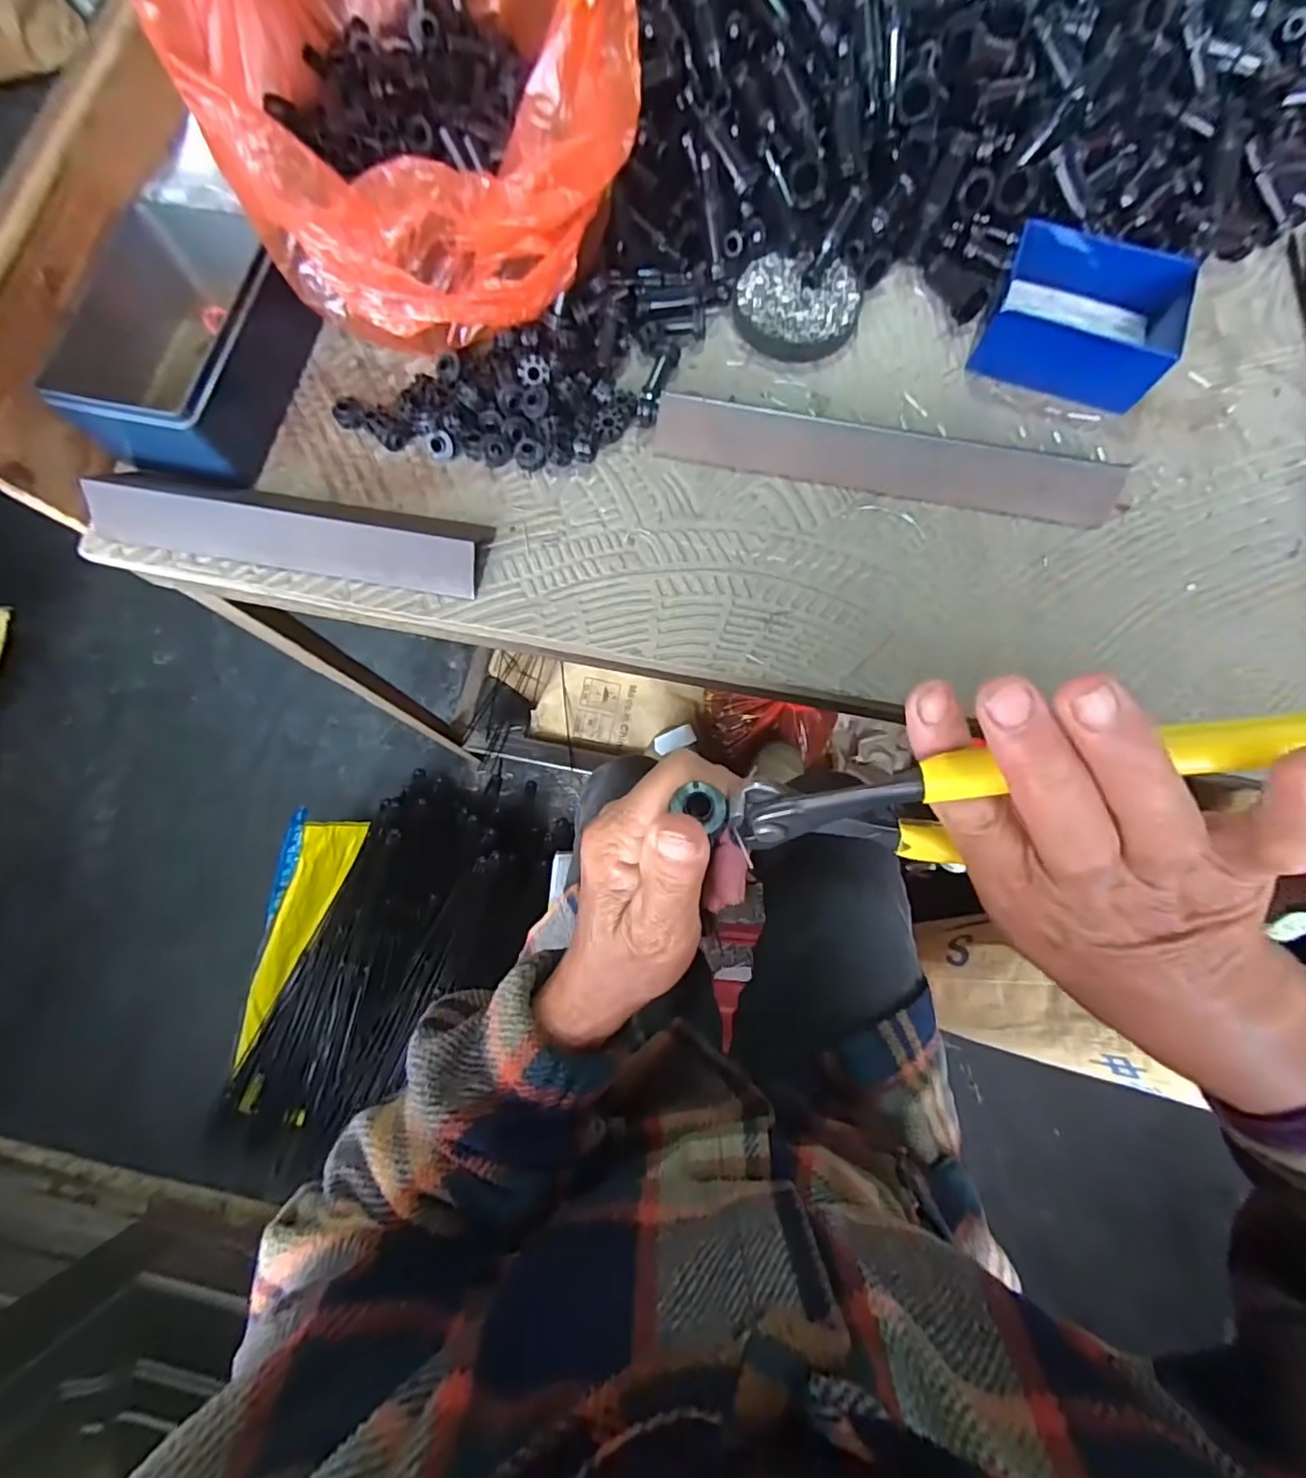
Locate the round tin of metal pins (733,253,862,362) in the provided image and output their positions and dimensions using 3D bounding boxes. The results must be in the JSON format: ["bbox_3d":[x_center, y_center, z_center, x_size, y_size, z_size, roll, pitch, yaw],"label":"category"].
[{"bbox_3d":[0.096,-0.288,0.410,0.081,0.013,0.070,6,78,3],"label":"round tin of metal pins"}]

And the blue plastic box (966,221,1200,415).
[{"bbox_3d":[0.271,-0.267,0.390,0.112,0.041,0.084,23,79,6],"label":"blue plastic box"}]

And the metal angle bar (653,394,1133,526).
[{"bbox_3d":[0.142,-0.172,0.378,0.279,0.027,0.027,11,78,4],"label":"metal angle bar"}]

